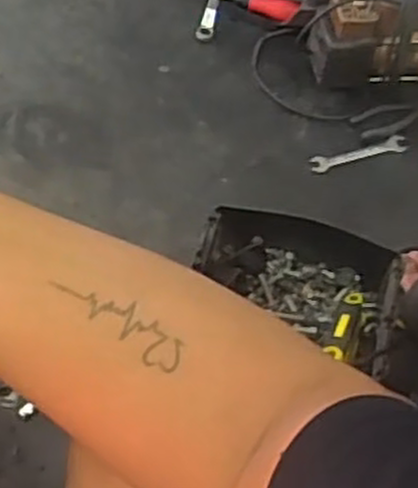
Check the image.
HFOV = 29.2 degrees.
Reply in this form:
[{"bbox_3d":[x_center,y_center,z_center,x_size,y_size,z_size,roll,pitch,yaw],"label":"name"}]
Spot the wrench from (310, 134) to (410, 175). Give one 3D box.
[{"bbox_3d":[0.217,-0.130,1.155,0.150,0.005,0.029,-15,60,-12],"label":"wrench"}]

